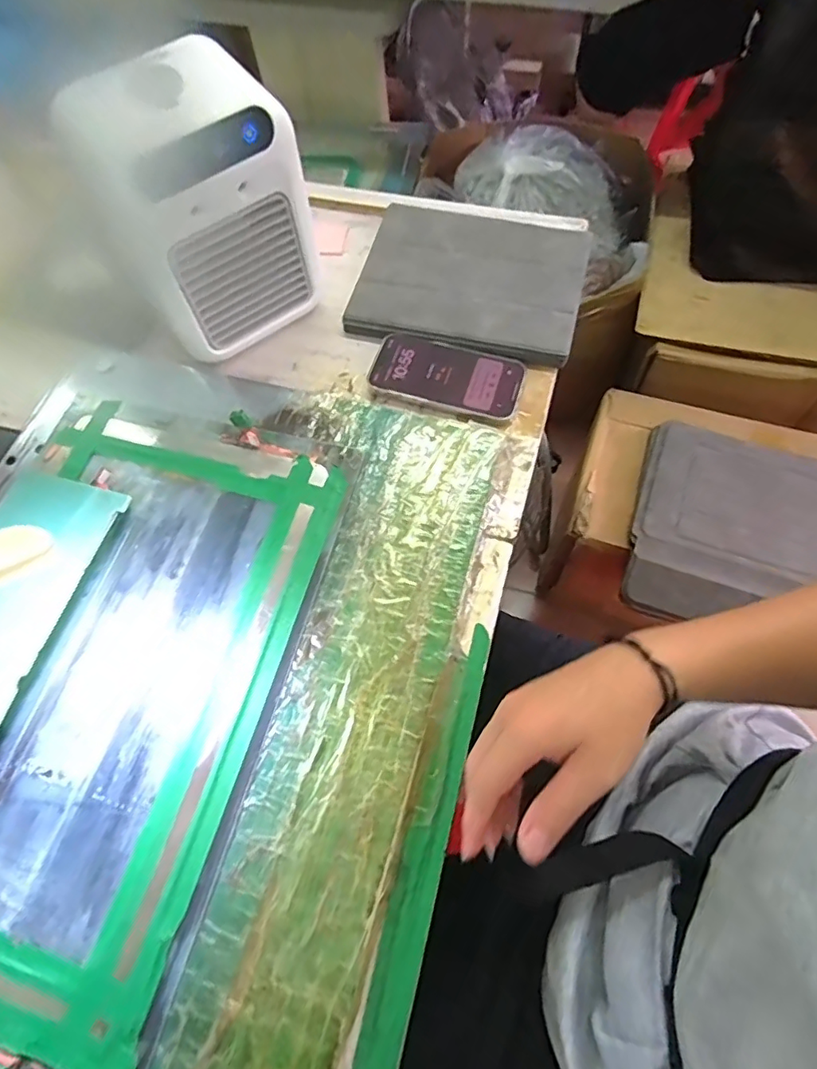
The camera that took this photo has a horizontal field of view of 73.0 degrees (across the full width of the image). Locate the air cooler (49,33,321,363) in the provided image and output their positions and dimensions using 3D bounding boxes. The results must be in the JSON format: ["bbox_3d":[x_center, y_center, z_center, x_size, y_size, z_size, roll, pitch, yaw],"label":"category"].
[{"bbox_3d":[-0.176,-0.278,0.486,0.157,0.200,0.099,-40,69,-13],"label":"air cooler"}]

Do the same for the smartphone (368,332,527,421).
[{"bbox_3d":[0.038,-0.157,0.538,0.146,0.005,0.072,14,68,10],"label":"smartphone"}]

